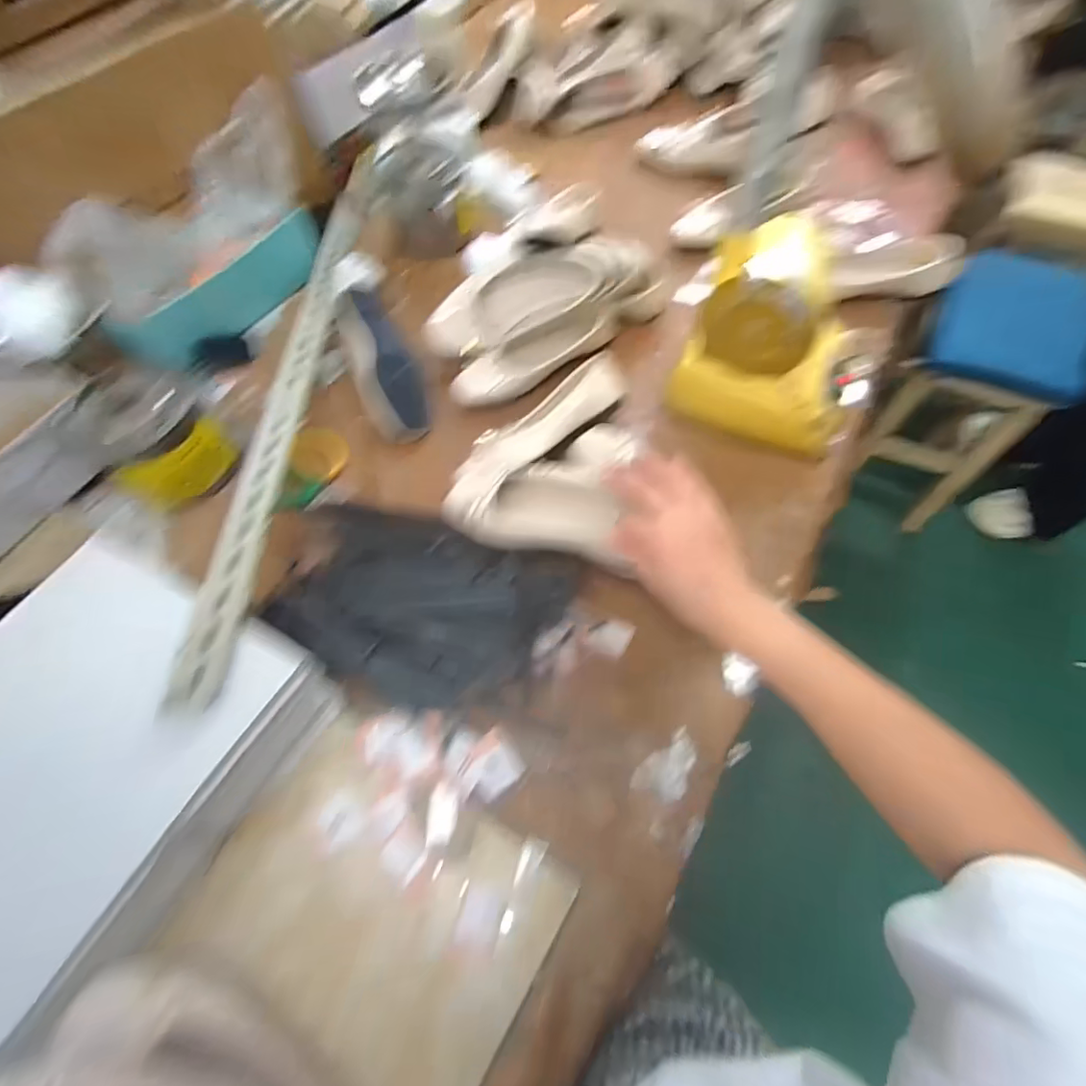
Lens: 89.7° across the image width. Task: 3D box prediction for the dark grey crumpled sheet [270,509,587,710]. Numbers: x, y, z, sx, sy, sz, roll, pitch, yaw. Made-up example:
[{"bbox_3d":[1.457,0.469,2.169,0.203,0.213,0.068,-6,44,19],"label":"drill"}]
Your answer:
[{"bbox_3d":[-0.126,0.063,0.562,0.284,0.048,0.182,16,63,9],"label":"dark grey crumpled sheet"}]

